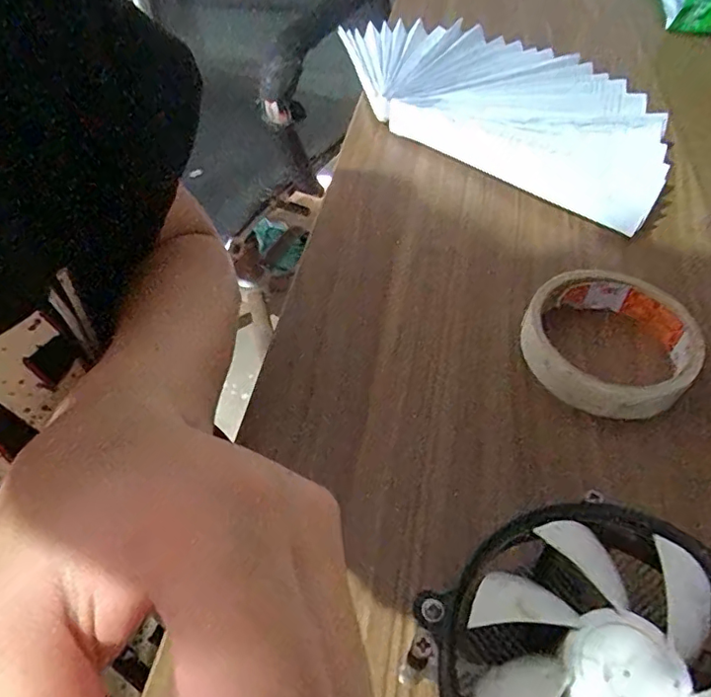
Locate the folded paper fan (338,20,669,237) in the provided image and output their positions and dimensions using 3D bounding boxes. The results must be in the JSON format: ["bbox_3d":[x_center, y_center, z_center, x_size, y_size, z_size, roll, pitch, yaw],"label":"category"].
[{"bbox_3d":[0.118,-0.230,0.481,0.347,0.029,0.212,33,57,24],"label":"folded paper fan"}]

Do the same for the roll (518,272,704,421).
[{"bbox_3d":[0.134,-0.006,0.294,0.085,0.026,0.082,23,53,19],"label":"roll"}]

